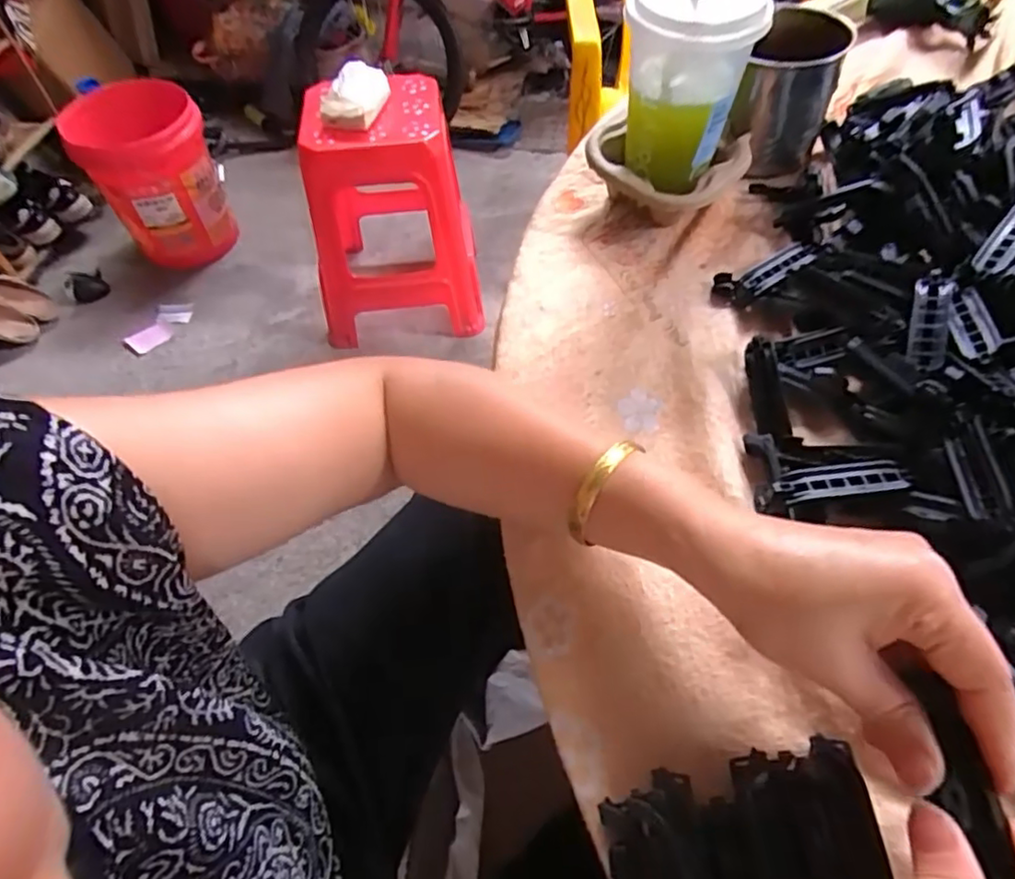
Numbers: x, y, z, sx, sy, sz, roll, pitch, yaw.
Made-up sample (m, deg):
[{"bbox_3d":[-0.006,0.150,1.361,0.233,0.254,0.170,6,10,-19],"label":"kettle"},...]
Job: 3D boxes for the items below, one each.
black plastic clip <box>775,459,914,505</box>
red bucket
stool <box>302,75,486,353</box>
[{"bbox_3d":[0.173,0.021,0.316,0.066,0.006,0.019,-8,53,0],"label":"black plastic clip"},{"bbox_3d":[-0.809,-0.603,1.445,0.264,0.355,0.264,-2,55,3],"label":"red bucket"},{"bbox_3d":[-0.261,-0.483,1.312,0.339,0.428,0.339,-10,55,-2],"label":"stool"}]

